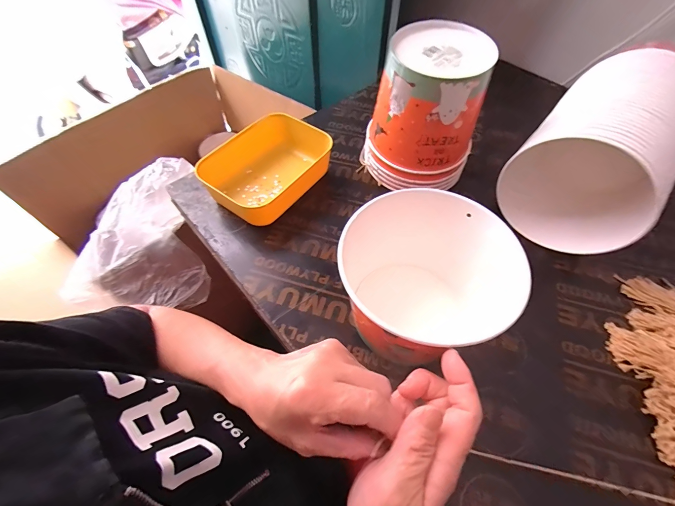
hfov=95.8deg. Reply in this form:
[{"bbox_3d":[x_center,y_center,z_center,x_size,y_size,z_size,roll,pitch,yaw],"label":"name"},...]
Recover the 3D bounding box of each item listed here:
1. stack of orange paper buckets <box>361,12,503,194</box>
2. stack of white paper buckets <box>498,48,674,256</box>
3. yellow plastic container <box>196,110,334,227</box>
[{"bbox_3d":[0.124,-0.196,0.448,0.137,0.186,0.133,-25,61,-15],"label":"stack of orange paper buckets"},{"bbox_3d":[0.366,-0.140,0.432,0.158,0.153,0.280,37,65,21],"label":"stack of white paper buckets"},{"bbox_3d":[-0.112,-0.127,0.482,0.145,0.058,0.170,32,63,19],"label":"yellow plastic container"}]

